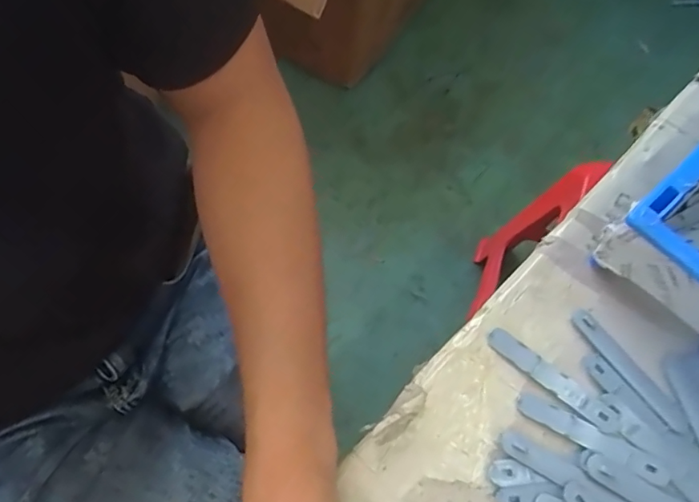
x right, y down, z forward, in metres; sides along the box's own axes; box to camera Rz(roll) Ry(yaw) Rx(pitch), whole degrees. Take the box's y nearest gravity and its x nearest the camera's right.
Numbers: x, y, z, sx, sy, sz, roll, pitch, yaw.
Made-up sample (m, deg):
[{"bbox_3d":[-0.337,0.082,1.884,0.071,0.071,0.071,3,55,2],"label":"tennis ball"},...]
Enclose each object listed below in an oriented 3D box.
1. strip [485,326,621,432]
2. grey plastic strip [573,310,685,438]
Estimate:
[{"bbox_3d":[0.132,0.083,0.338,0.093,0.004,0.015,38,71,16],"label":"strip"},{"bbox_3d":[0.183,0.078,0.342,0.016,0.004,0.092,-34,70,-14],"label":"grey plastic strip"}]

